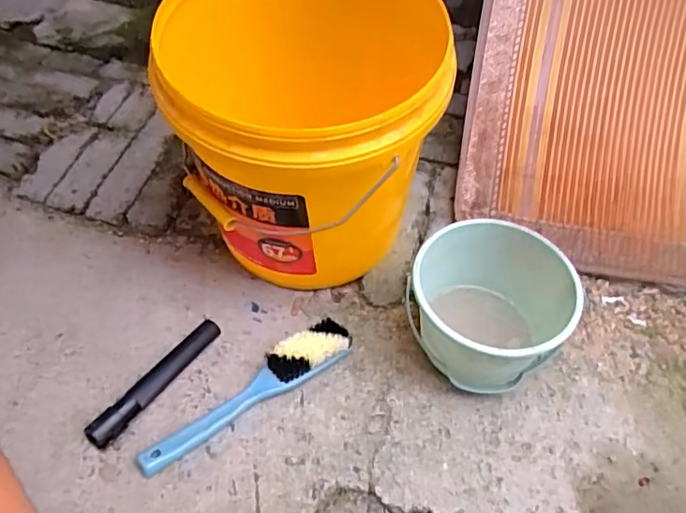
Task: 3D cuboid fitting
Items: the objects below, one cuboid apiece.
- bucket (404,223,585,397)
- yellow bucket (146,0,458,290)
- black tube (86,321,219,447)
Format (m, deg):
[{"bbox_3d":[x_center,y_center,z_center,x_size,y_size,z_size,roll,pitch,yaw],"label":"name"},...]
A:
[{"bbox_3d":[0.138,0.057,0.557,0.143,0.118,0.142,3,49,-4],"label":"bucket"},{"bbox_3d":[-0.046,-0.130,0.590,0.265,0.277,0.300,-2,46,-10],"label":"yellow bucket"},{"bbox_3d":[-0.178,0.117,0.545,0.024,0.019,0.156,28,52,17],"label":"black tube"}]

